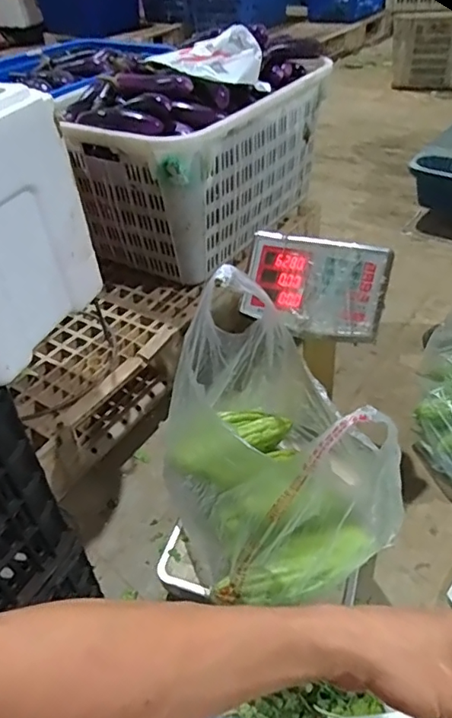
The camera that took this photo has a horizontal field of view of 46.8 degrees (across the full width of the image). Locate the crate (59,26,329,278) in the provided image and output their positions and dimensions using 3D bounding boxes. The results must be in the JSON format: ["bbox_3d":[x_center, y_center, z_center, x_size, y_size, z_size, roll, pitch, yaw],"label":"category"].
[{"bbox_3d":[-0.052,-0.540,1.320,0.368,0.412,0.641,22,48,27],"label":"crate"}]

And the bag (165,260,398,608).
[{"bbox_3d":[0.041,0.090,0.688,0.220,0.321,0.325,-18,43,-14],"label":"bag"}]

